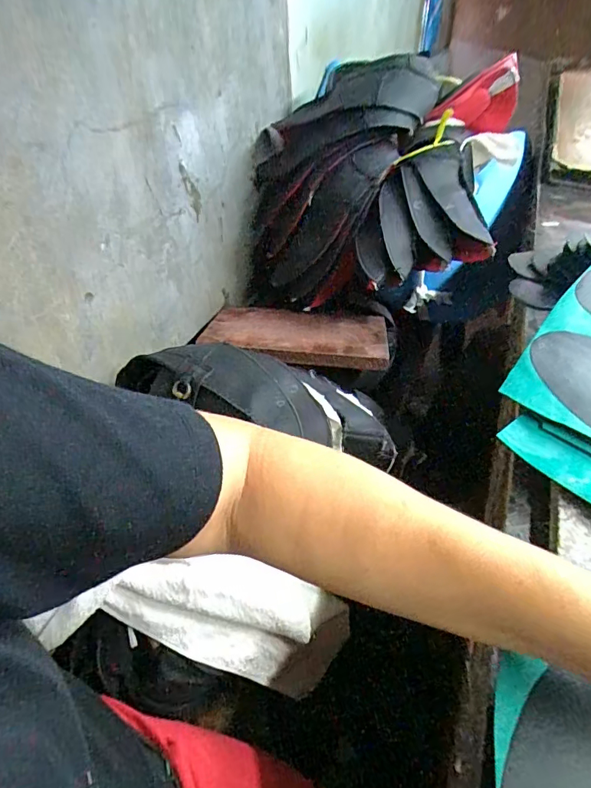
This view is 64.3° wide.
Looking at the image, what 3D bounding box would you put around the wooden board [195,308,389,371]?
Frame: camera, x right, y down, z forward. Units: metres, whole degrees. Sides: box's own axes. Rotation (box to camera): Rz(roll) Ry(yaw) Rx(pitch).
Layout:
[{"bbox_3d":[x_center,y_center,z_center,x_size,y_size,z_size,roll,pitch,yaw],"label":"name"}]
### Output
[{"bbox_3d":[0.002,-0.093,0.741,0.281,0.026,0.172,6,30,12],"label":"wooden board"}]

